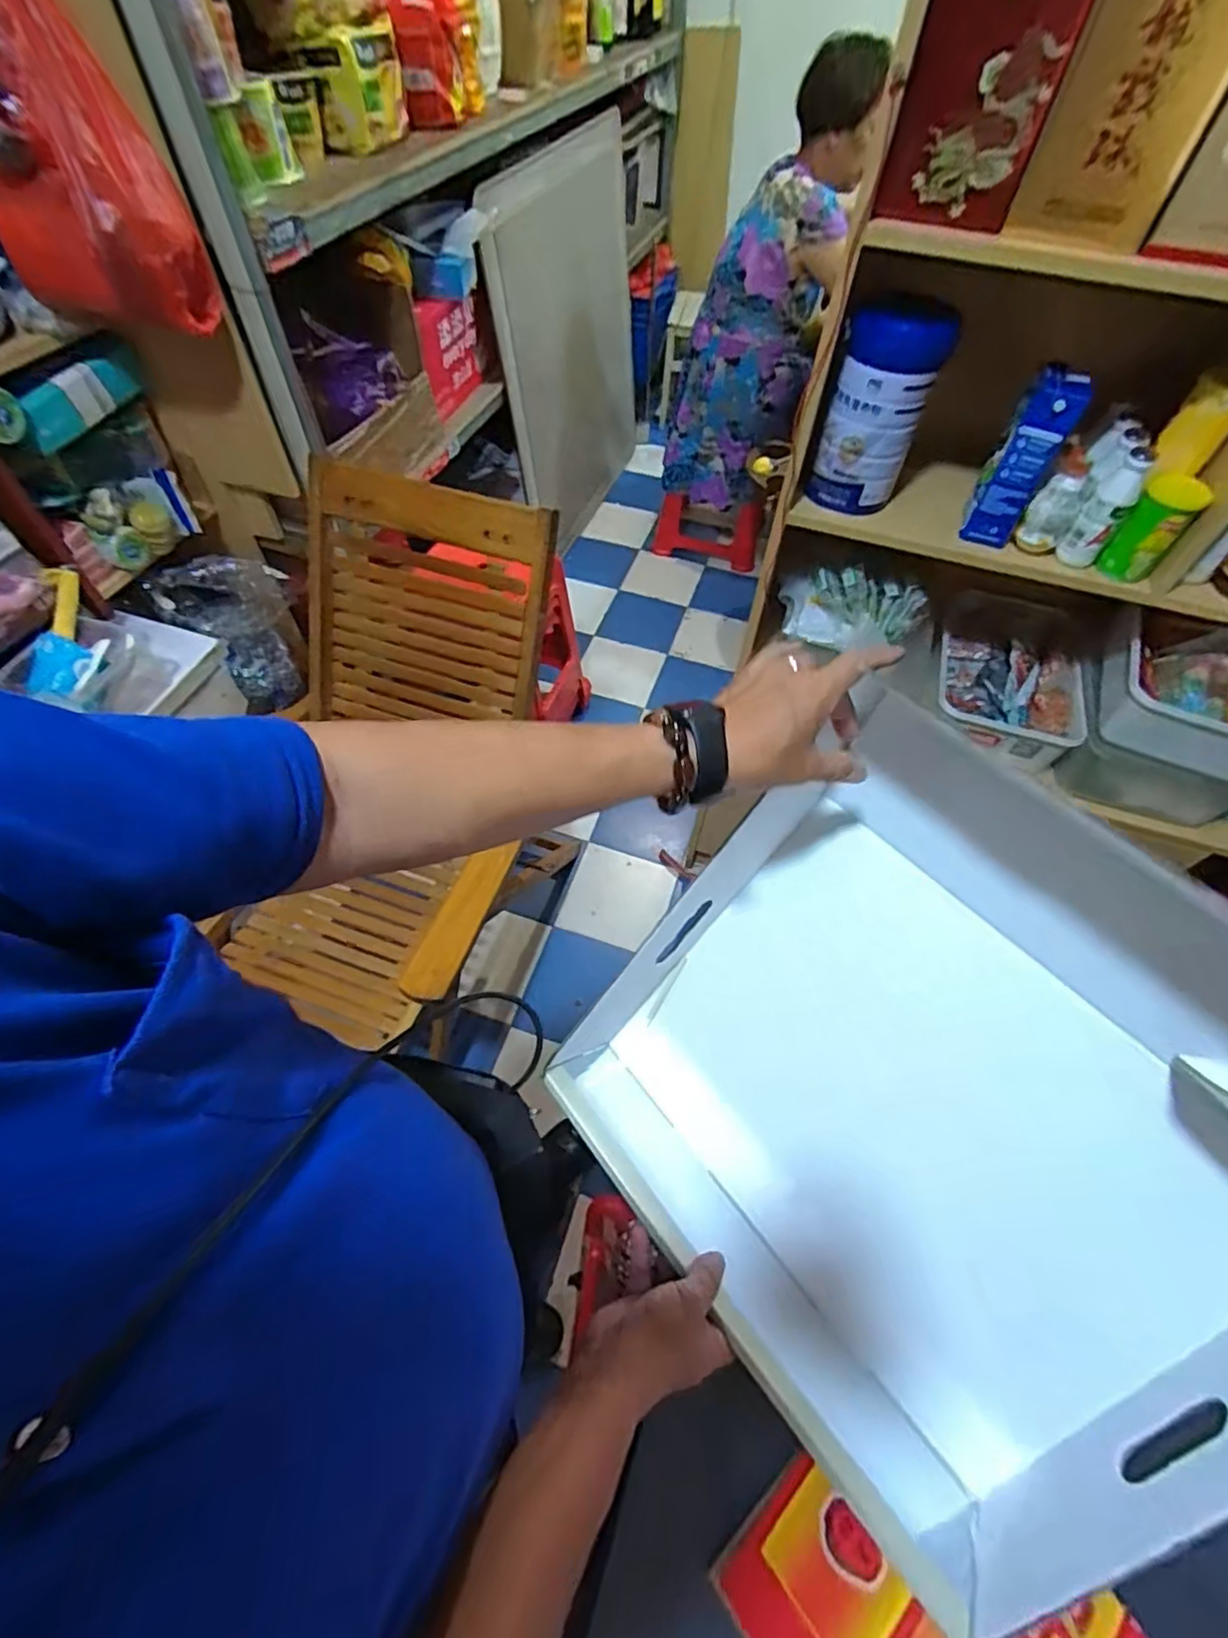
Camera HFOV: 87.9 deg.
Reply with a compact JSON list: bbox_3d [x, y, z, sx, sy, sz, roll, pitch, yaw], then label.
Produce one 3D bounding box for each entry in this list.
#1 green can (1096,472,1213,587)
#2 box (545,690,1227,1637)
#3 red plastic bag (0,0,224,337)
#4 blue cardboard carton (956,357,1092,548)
[{"bbox_3d":[0.688,-0.369,0.820,0.062,0.111,0.060,1,56,-1],"label":"green can"},{"bbox_3d":[0.219,0.213,0.452,0.408,0.115,0.443,45,108,26],"label":"box"},{"bbox_3d":[-0.661,-0.783,0.784,0.215,0.290,0.141,-31,63,-20],"label":"red plastic bag"},{"bbox_3d":[0.527,-0.463,0.827,0.067,0.194,0.057,21,58,12],"label":"blue cardboard carton"}]

